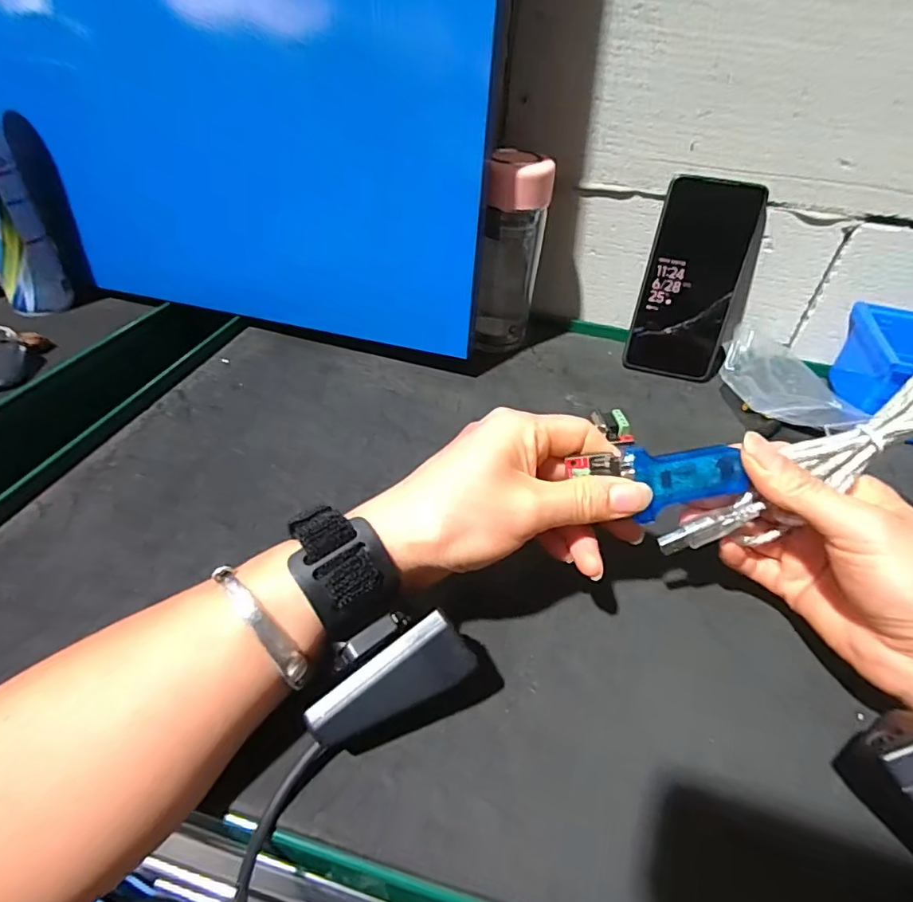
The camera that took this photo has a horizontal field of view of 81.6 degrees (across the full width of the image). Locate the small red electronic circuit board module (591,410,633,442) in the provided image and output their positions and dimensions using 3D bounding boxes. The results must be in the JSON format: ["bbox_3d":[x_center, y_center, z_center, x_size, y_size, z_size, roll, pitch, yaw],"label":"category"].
[{"bbox_3d":[0.122,-0.019,0.413,0.026,0.016,0.026,-2,40,-9],"label":"small red electronic circuit board module"}]

